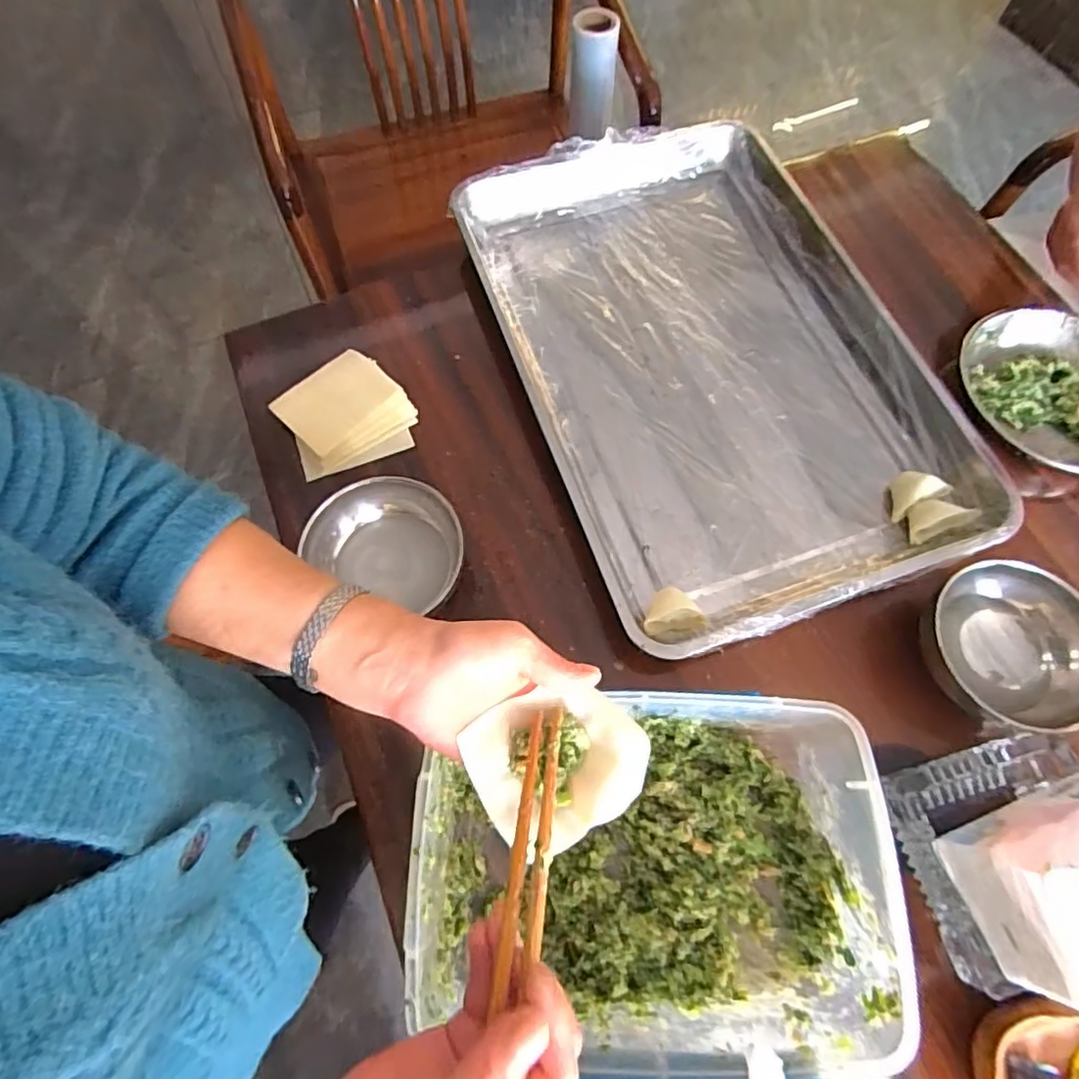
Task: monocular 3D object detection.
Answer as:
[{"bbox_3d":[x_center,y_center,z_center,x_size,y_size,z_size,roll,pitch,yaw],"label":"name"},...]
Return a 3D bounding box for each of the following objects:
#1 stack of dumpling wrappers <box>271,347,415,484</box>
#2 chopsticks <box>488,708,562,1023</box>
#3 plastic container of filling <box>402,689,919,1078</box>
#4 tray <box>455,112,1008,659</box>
[{"bbox_3d":[-0.202,-0.131,0.620,0.124,0.023,0.122,-27,70,-10],"label":"stack of dumpling wrappers"},{"bbox_3d":[-0.010,0.192,0.264,0.019,0.014,0.234,8,55,2],"label":"chopsticks"},{"bbox_3d":[0.072,0.227,0.424,0.309,0.106,0.219,1,68,1],"label":"plastic container of filling"},{"bbox_3d":[0.179,-0.196,0.624,0.385,0.053,0.577,-19,71,-8],"label":"tray"}]

